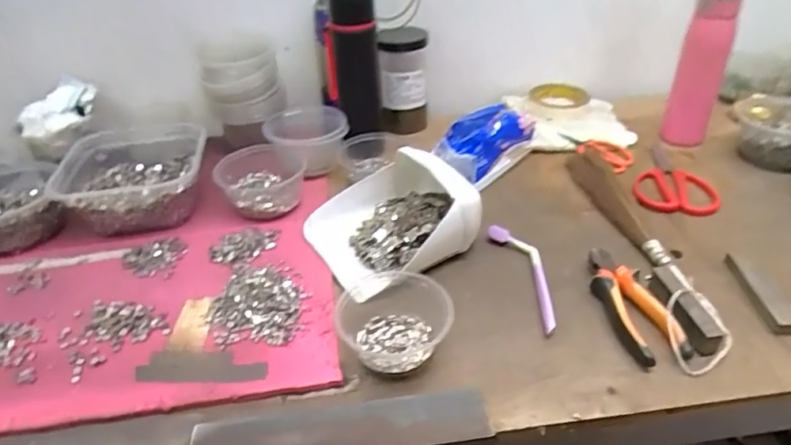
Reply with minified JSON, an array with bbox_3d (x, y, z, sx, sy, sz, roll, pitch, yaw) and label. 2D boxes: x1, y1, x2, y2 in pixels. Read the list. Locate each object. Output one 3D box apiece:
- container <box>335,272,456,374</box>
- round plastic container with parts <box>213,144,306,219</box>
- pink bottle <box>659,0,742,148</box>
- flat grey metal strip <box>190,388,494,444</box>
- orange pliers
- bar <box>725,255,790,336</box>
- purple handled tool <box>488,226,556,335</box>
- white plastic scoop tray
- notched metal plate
[{"bbox_3d":[-0.006,0.095,0.532,0.111,0.037,0.110,-2,38,1],"label":"container"},{"bbox_3d":[-0.174,-0.054,0.708,0.109,0.059,0.102,-3,38,0],"label":"round plastic container with parts"},{"bbox_3d":[0.434,-0.218,0.764,0.064,0.212,0.063,15,39,25],"label":"pink bottle"},{"bbox_3d":[-0.045,0.173,0.447,0.244,0.005,0.050,-7,38,-5],"label":"flat grey metal strip"},{"bbox_3d":[0.233,0.078,0.543,0.049,0.026,0.146,-11,36,-10],"label":"orange pliers"},{"bbox_3d":[0.380,0.071,0.553,0.030,0.018,0.110,0,35,5],"label":"bar"},{"bbox_3d":[0.150,0.056,0.587,0.043,0.022,0.153,-11,39,-10],"label":"purple handled tool"},{"bbox_3d":[-0.001,-0.009,0.630,0.188,0.087,0.152,-22,42,-23],"label":"white plastic scoop tray"},{"bbox_3d":[-0.179,0.134,0.503,0.120,0.005,0.036,0,38,4],"label":"notched metal plate"}]

